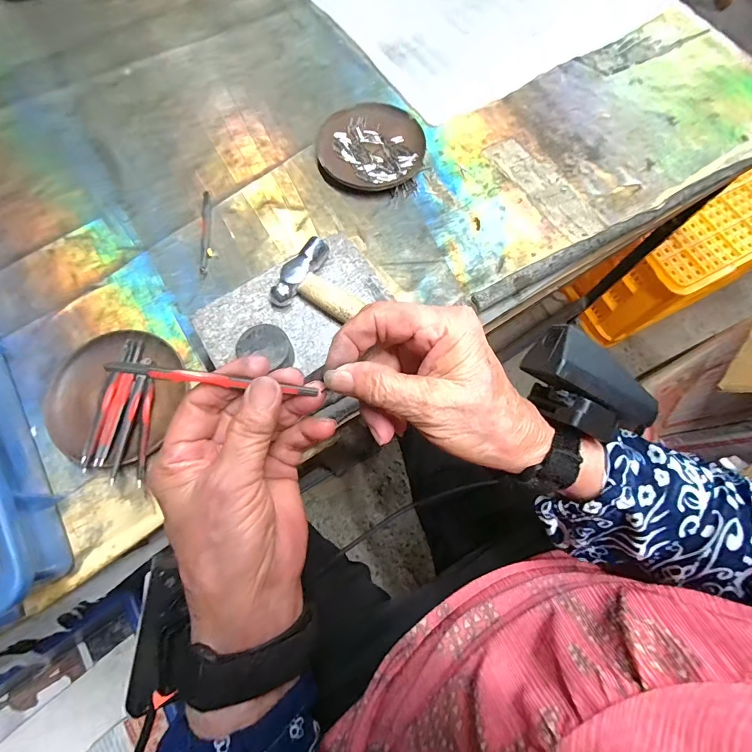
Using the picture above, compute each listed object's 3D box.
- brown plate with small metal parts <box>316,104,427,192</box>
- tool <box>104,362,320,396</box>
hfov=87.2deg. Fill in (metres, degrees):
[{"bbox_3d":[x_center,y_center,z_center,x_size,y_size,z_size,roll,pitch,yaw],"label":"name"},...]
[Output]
[{"bbox_3d":[-0.005,-0.250,0.431,0.113,0.018,0.104,1,72,-2],"label":"brown plate with small metal parts"},{"bbox_3d":[-0.081,0.002,0.200,0.101,0.005,0.006,8,71,-9],"label":"tool"}]

